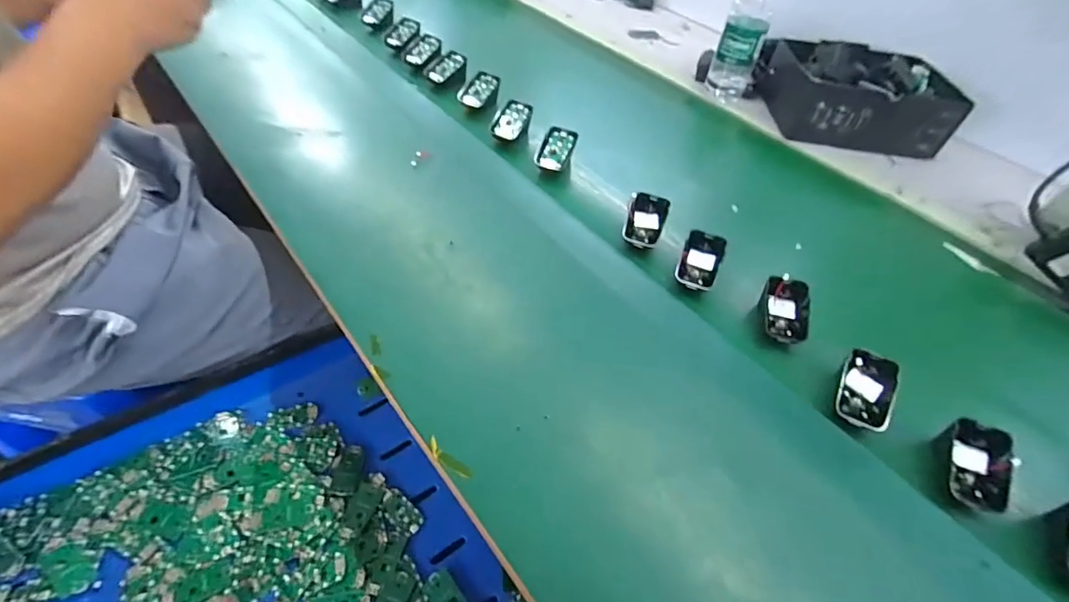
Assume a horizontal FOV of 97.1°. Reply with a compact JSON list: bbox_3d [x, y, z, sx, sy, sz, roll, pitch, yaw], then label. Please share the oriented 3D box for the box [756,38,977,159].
[{"bbox_3d":[0.522,-0.349,0.776,0.265,0.089,0.228,7,49,1],"label":"box"}]

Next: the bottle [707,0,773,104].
[{"bbox_3d":[0.336,-0.430,0.746,0.068,0.224,0.056,23,52,14],"label":"bottle"}]

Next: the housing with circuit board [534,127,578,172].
[{"bbox_3d":[0.029,-0.206,0.656,0.043,0.027,0.068,25,68,11],"label":"housing with circuit board"}]

